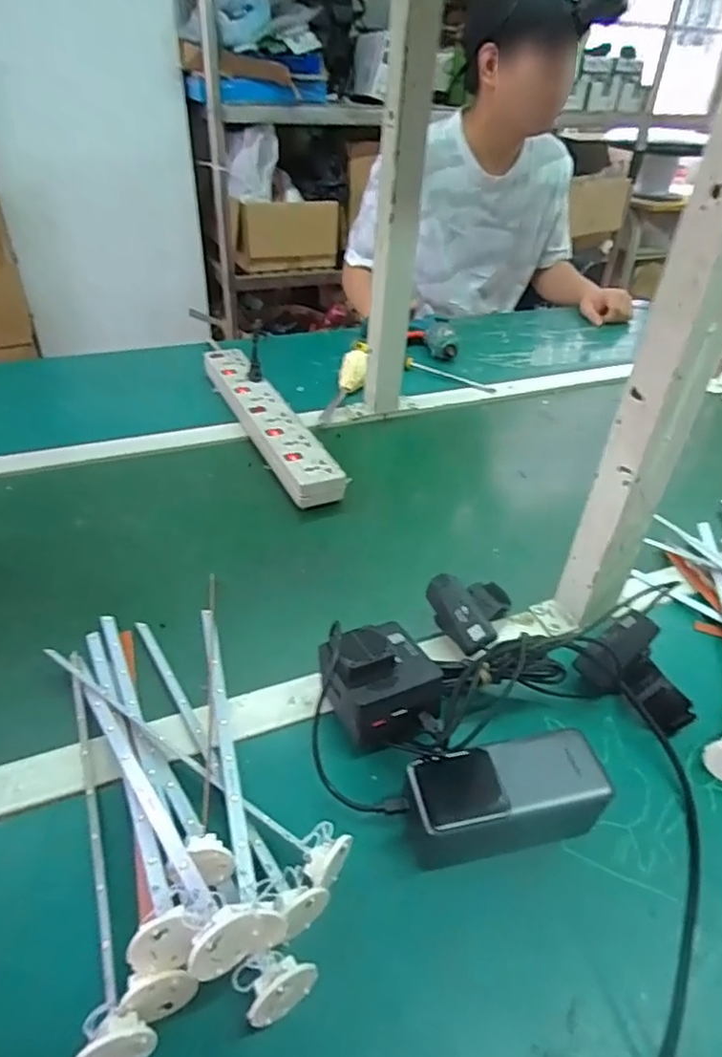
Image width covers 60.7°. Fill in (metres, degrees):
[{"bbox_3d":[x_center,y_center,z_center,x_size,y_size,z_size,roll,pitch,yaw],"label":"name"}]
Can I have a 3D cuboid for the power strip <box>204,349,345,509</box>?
[{"bbox_3d":[-0.130,-0.148,0.826,0.063,0.040,0.379,-15,41,-22],"label":"power strip"}]

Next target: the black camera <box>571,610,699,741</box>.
[{"bbox_3d":[0.225,0.118,0.497,0.092,0.059,0.061,27,44,28],"label":"black camera"}]

